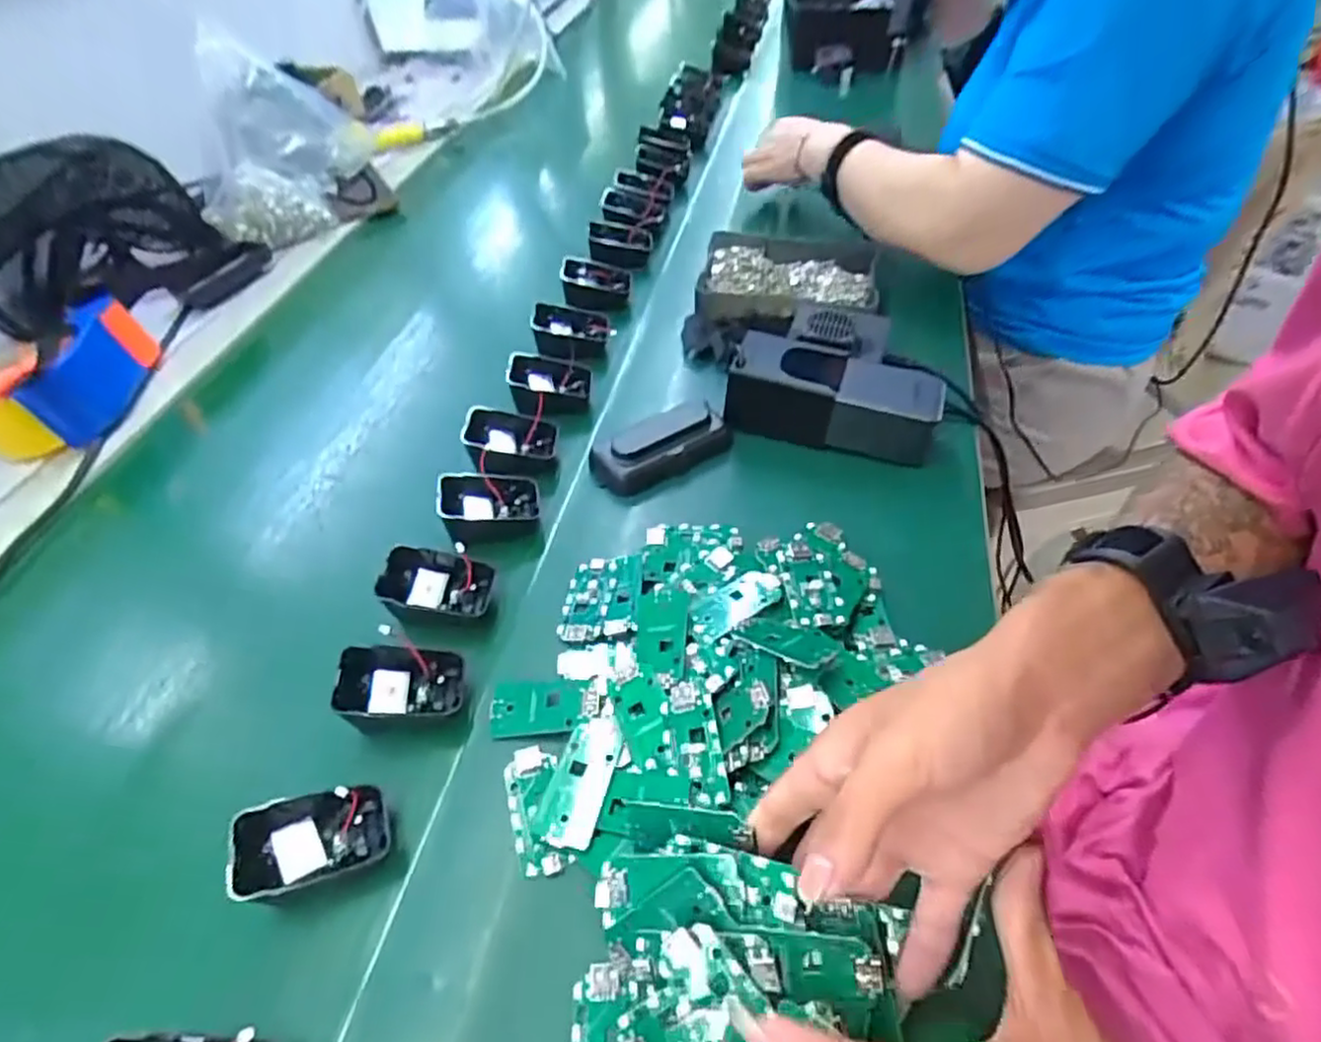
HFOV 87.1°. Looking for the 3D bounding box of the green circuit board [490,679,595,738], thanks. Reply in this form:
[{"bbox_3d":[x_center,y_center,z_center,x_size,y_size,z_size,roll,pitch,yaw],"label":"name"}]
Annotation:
[{"bbox_3d":[-0.068,0.104,0.393,0.056,0.004,0.031,-3,49,3],"label":"green circuit board"}]

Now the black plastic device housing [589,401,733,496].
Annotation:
[{"bbox_3d":[0.001,-0.056,0.523,0.104,0.034,0.046,-27,52,-17],"label":"black plastic device housing"}]

